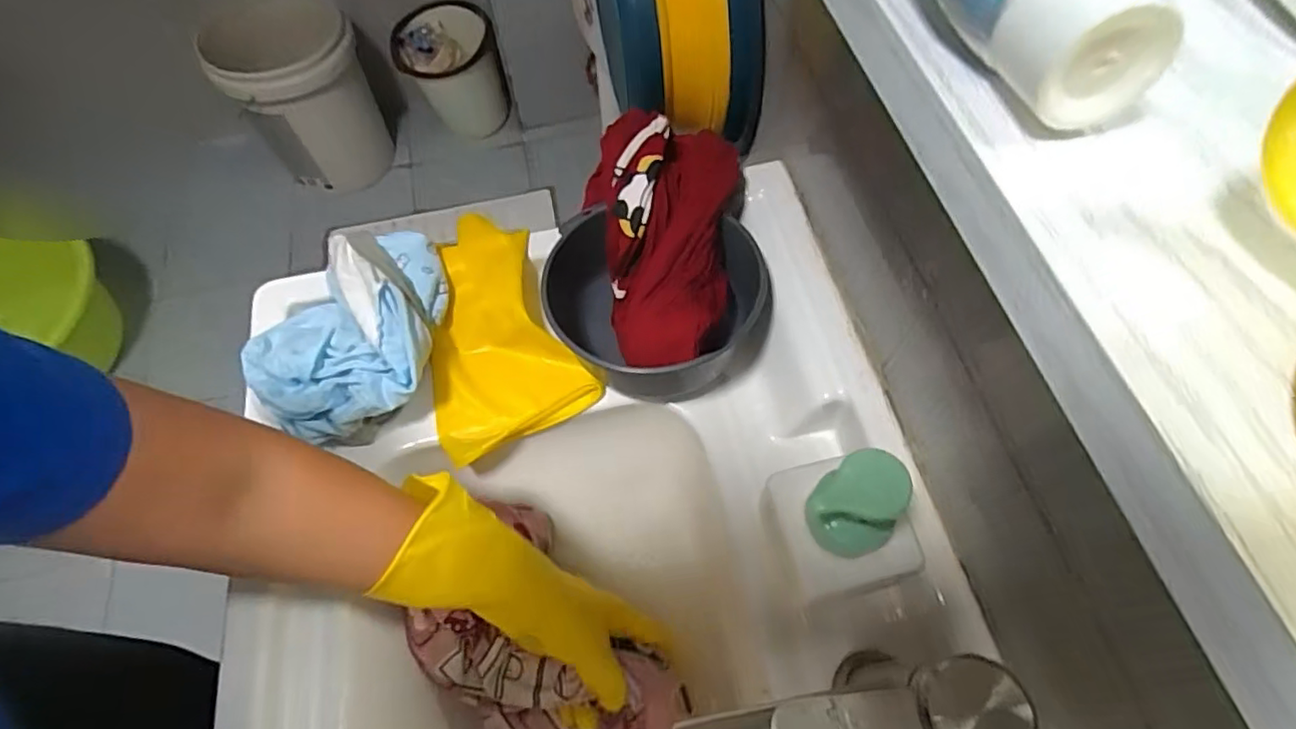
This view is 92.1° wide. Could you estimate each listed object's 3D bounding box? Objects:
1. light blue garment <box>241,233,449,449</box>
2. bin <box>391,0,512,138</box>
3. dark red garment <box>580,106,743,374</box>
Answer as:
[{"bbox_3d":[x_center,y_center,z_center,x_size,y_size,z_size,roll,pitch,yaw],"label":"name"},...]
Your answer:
[{"bbox_3d":[-0.227,-0.023,0.484,0.122,0.068,0.168,1,63,2],"label":"light blue garment"},{"bbox_3d":[-0.481,-0.716,1.577,0.241,0.287,0.205,-20,64,-9],"label":"bin"},{"bbox_3d":[0.004,-0.097,0.486,0.118,0.105,0.201,6,63,4],"label":"dark red garment"}]

